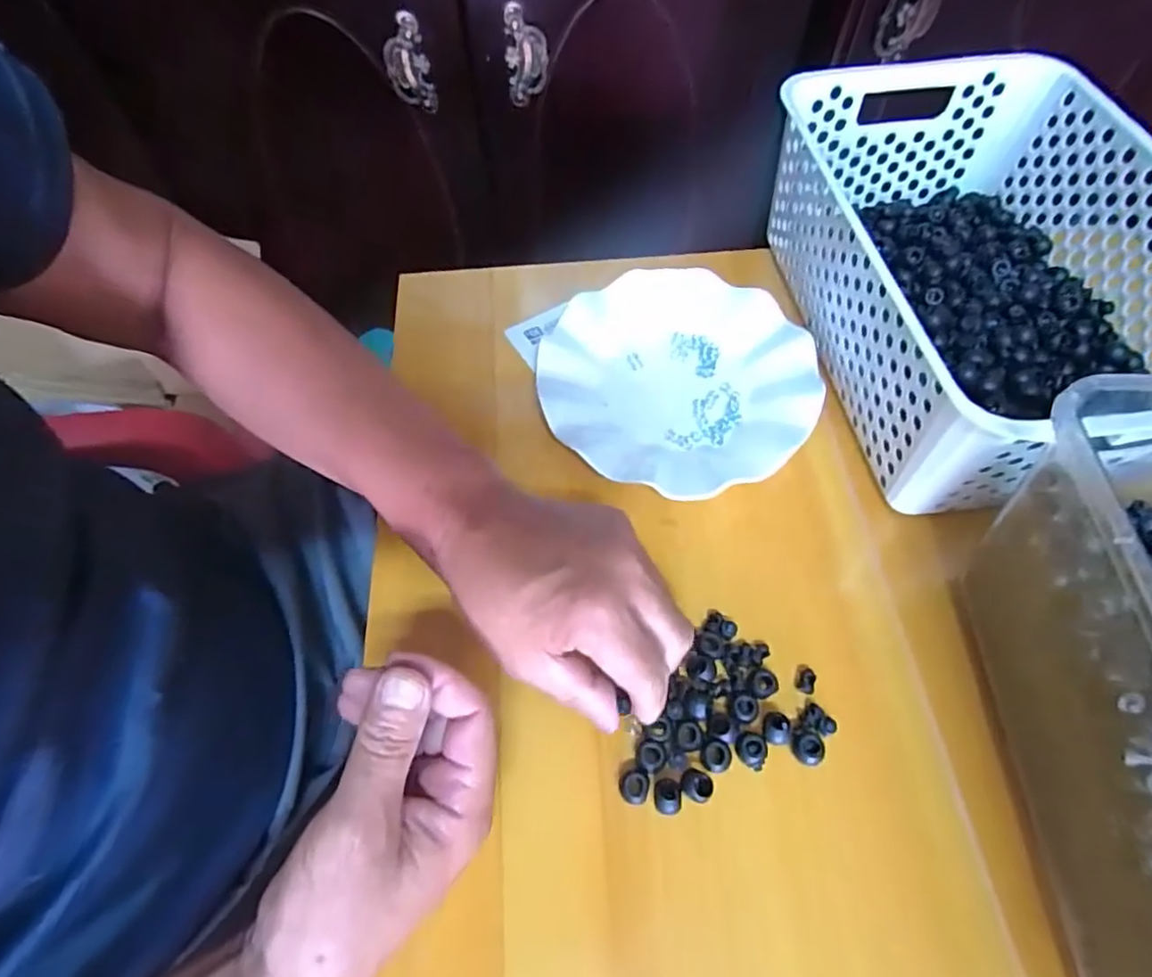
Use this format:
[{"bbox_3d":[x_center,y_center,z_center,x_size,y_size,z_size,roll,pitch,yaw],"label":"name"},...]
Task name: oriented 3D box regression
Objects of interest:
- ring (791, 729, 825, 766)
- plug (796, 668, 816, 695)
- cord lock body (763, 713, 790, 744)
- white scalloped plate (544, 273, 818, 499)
[{"bbox_3d":[0.116,0.129,0.311,0.016,0.012,0.016,0,60,1],"label":"ring"},{"bbox_3d":[0.123,0.101,0.331,0.009,0.006,0.014,15,61,10],"label":"plug"},{"bbox_3d":[0.101,0.122,0.315,0.013,0.012,0.014,5,60,4],"label":"cord lock body"},{"bbox_3d":[0.067,-0.074,0.426,0.177,0.028,0.178,0,60,1],"label":"white scalloped plate"}]

